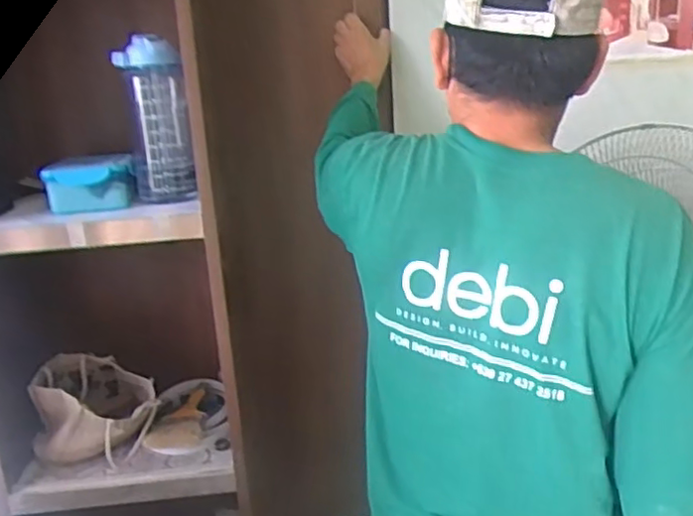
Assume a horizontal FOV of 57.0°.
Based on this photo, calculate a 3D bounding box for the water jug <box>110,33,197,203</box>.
[{"bbox_3d":[-0.340,-0.244,1.147,0.103,0.285,0.091,-6,16,-9],"label":"water jug"}]

